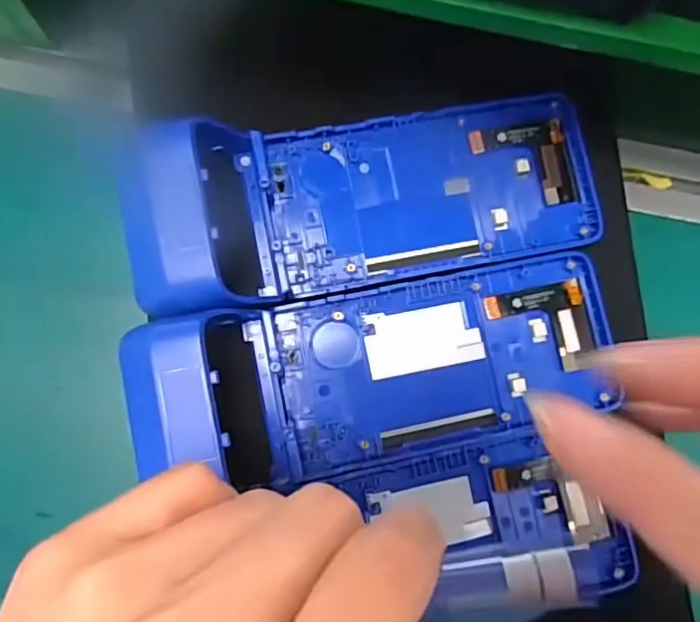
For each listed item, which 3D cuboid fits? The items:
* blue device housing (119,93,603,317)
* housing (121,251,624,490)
[{"bbox_3d":[0.012,-0.054,0.285,0.222,0.050,0.083,-11,83,-18],"label":"blue device housing"},{"bbox_3d":[0.018,0.029,0.277,0.224,0.045,0.083,-8,83,-18],"label":"housing"}]

